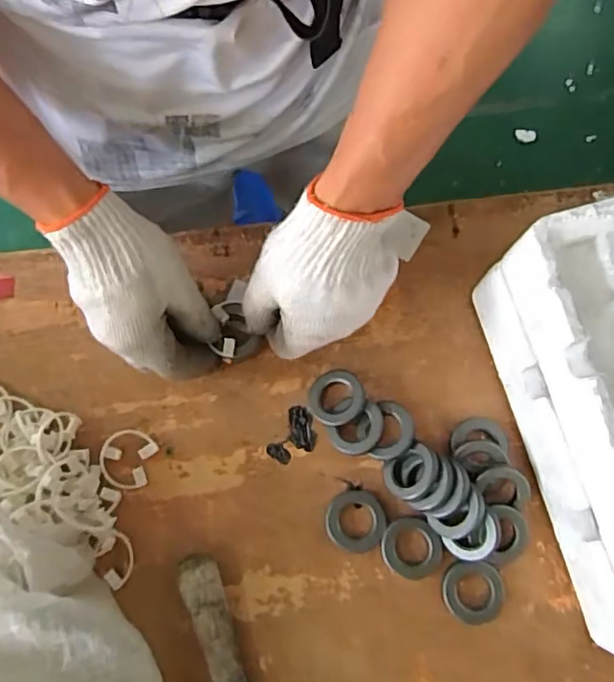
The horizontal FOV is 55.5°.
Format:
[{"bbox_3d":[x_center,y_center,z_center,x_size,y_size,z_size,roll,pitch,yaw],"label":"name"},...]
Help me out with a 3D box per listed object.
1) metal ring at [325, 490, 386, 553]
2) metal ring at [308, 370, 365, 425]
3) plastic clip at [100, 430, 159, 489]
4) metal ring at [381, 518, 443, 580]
[{"bbox_3d":[0.037,0.135,0.436,0.044,0.009,0.044,0,76,-1],"label":"metal ring"},{"bbox_3d":[0.022,0.044,0.451,0.045,0.007,0.042,-3,76,14],"label":"metal ring"},{"bbox_3d":[-0.137,0.090,0.446,0.039,0.010,0.043,17,76,3],"label":"plastic clip"},{"bbox_3d":[0.078,0.154,0.434,0.041,0.011,0.044,0,76,-1],"label":"metal ring"}]

